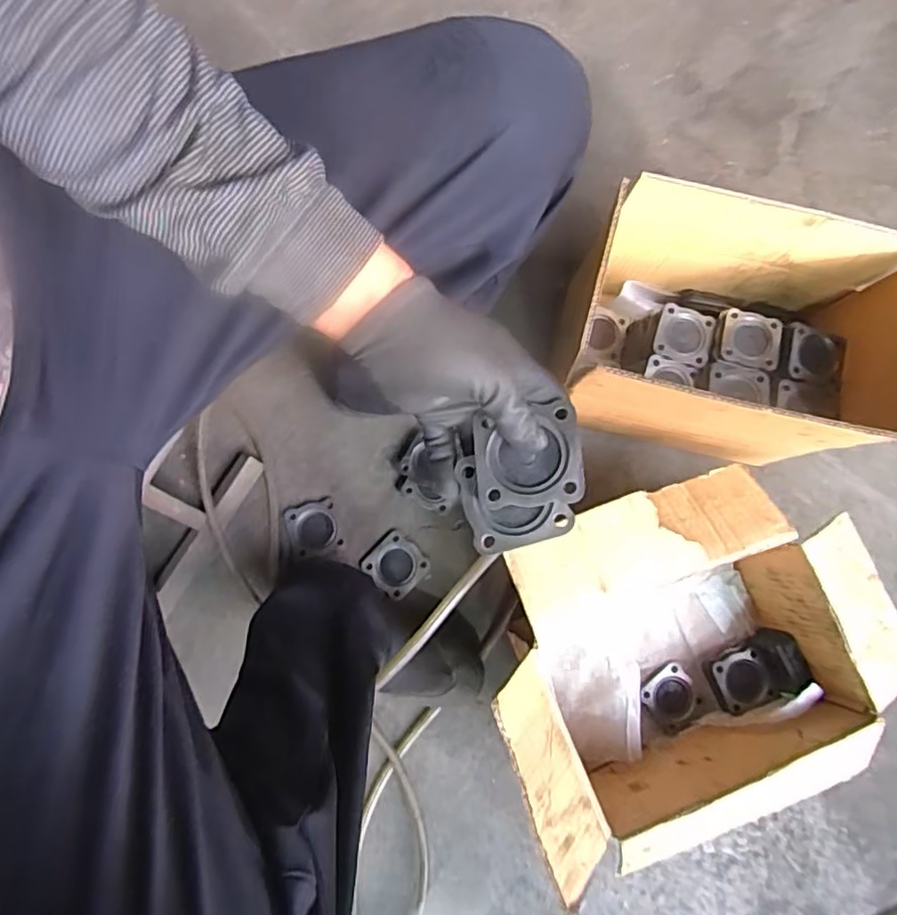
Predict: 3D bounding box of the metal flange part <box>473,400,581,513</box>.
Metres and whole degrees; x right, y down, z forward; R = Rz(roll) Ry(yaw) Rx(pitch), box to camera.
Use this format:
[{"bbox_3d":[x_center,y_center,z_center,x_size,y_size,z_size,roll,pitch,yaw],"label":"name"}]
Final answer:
[{"bbox_3d":[0.052,0.000,0.404,0.067,0.014,0.063,-6,78,-2],"label":"metal flange part"}]

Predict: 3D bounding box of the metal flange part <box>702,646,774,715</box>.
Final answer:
[{"bbox_3d":[0.361,0.277,0.762,0.064,0.024,0.066,-21,79,-5],"label":"metal flange part"}]

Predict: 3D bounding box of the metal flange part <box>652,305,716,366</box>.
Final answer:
[{"bbox_3d":[0.286,-0.146,0.733,0.068,0.009,0.066,17,78,-1],"label":"metal flange part"}]

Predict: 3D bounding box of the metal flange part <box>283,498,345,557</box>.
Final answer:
[{"bbox_3d":[-0.171,0.090,0.771,0.062,0.007,0.066,-17,81,-10],"label":"metal flange part"}]

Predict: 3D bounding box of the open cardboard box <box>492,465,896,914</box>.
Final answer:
[{"bbox_3d":[0.271,0.219,0.681,0.475,0.231,0.368,-18,81,-7],"label":"open cardboard box"}]

